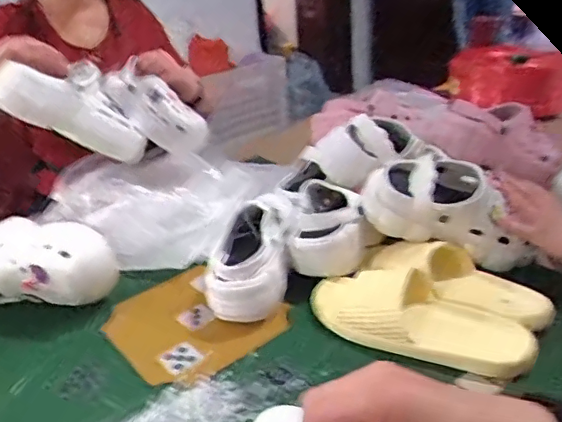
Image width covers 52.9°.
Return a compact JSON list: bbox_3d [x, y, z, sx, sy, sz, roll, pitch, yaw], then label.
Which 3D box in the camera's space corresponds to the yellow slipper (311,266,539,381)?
[{"bbox_3d":[0.163,0.123,0.692,0.272,0.055,0.104,9,29,26],"label":"yellow slipper"}]

